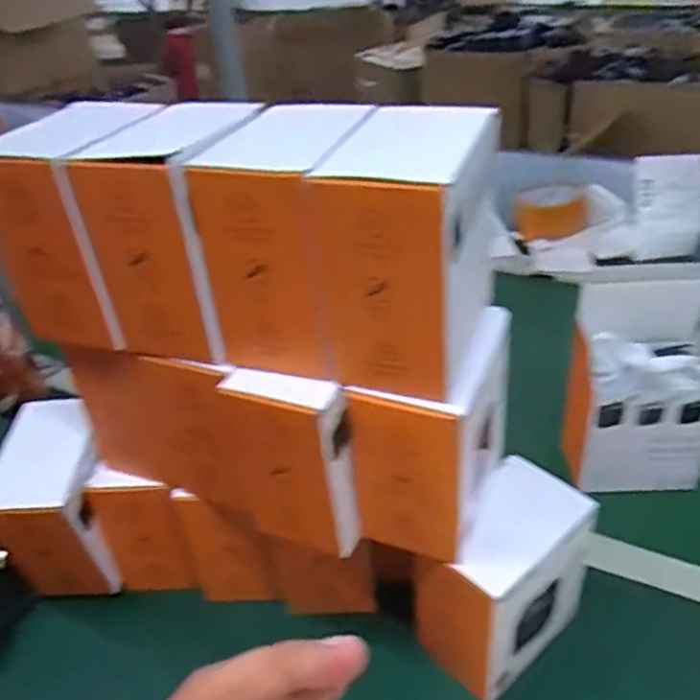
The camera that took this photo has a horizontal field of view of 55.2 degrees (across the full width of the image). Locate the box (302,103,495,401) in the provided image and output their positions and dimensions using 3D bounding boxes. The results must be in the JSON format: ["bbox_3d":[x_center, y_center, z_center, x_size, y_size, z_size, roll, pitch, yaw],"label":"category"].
[{"bbox_3d":[0.028,-0.054,0.330,0.069,0.110,0.090,8,36,20],"label":"box"}]

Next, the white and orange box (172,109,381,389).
[{"bbox_3d":[-0.032,-0.059,0.355,0.068,0.117,0.093,7,35,18],"label":"white and orange box"}]

